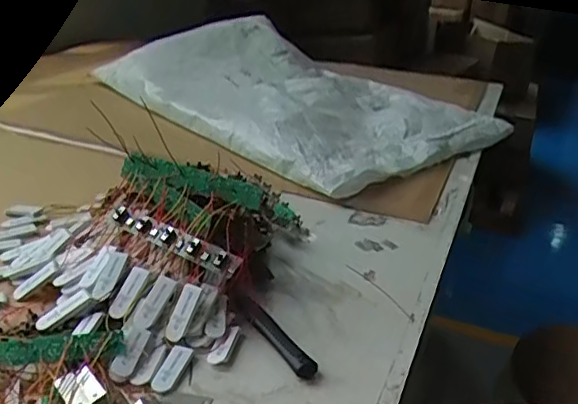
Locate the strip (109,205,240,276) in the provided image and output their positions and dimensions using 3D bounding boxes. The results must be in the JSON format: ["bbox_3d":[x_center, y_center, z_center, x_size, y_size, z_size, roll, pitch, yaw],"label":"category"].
[{"bbox_3d":[-0.127,0.038,0.647,0.166,0.021,0.026,17,31,28],"label":"strip"}]

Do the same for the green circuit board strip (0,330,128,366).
[{"bbox_3d":[-0.239,0.132,0.538,0.175,0.011,0.032,-2,48,-17],"label":"green circuit board strip"}]

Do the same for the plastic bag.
[{"bbox_3d":[0.002,-0.260,1.352,0.582,0.102,0.822,-16,33,-38],"label":"plastic bag"}]

